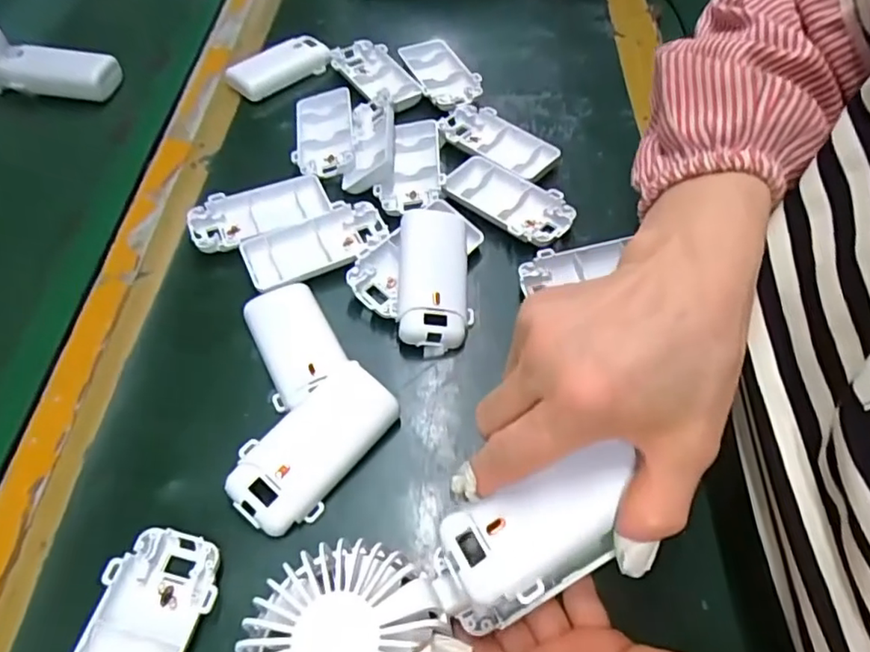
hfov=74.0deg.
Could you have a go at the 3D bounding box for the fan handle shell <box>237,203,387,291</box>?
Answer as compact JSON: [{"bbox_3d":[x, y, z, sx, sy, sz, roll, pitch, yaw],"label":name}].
[{"bbox_3d":[-0.078,-0.054,0.384,0.093,0.013,0.048,-24,59,-18],"label":"fan handle shell"}]

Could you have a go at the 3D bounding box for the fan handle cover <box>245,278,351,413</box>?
[{"bbox_3d":[-0.084,0.009,0.347,0.045,0.016,0.080,-20,58,-15],"label":"fan handle cover"}]

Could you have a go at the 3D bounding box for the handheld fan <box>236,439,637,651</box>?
[{"bbox_3d":[0.007,0.107,0.232,0.164,0.039,0.077,-29,60,-4],"label":"handheld fan"}]

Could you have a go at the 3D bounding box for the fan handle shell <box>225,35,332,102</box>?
[{"bbox_3d":[-0.135,-0.227,0.505,0.087,0.017,0.038,-34,63,-23],"label":"fan handle shell"}]

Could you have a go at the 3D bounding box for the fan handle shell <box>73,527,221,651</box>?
[{"bbox_3d":[-0.131,0.140,0.253,0.048,0.015,0.094,10,55,5],"label":"fan handle shell"}]

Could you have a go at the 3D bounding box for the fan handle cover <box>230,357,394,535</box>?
[{"bbox_3d":[-0.063,0.063,0.306,0.048,0.019,0.094,38,62,22],"label":"fan handle cover"}]

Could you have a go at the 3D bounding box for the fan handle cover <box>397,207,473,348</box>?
[{"bbox_3d":[0.000,-0.031,0.368,0.046,0.027,0.093,-2,55,-3],"label":"fan handle cover"}]

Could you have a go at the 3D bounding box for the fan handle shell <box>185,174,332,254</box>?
[{"bbox_3d":[-0.122,-0.078,0.402,0.093,0.010,0.046,-20,58,-15],"label":"fan handle shell"}]

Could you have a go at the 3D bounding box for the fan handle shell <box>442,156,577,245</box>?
[{"bbox_3d":[0.050,-0.088,0.410,0.095,0.018,0.049,36,62,21],"label":"fan handle shell"}]

